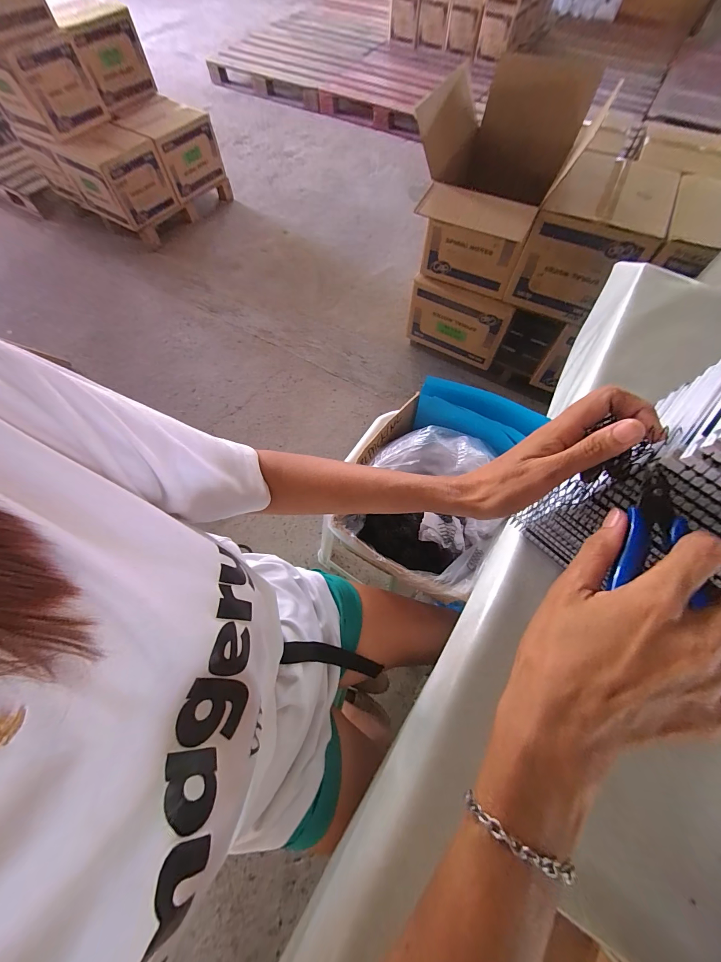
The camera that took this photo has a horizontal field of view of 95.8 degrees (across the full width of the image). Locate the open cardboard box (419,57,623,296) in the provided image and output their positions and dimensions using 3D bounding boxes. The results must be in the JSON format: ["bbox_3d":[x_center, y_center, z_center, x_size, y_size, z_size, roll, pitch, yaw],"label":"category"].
[{"bbox_3d":[0.395,-0.946,1.056,0.431,0.474,0.522,20,67,8],"label":"open cardboard box"}]

